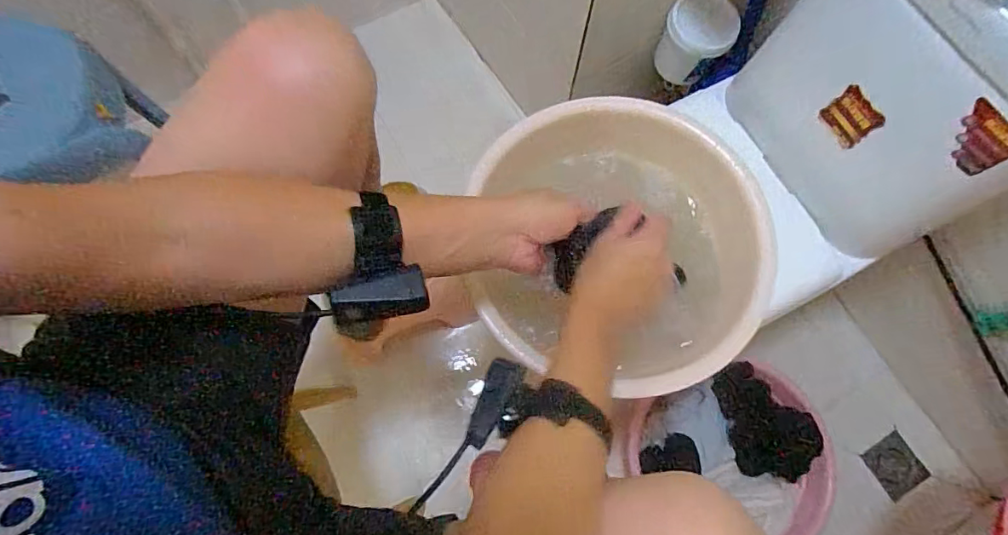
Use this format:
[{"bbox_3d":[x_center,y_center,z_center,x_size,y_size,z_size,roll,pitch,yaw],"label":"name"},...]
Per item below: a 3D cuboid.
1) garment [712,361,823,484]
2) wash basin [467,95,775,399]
[{"bbox_3d":[0.496,0.284,0.944,0.144,0.073,0.209,-6,73,-2],"label":"garment"},{"bbox_3d":[0.149,-0.025,0.624,0.359,0.175,0.334,0,73,-1],"label":"wash basin"}]

